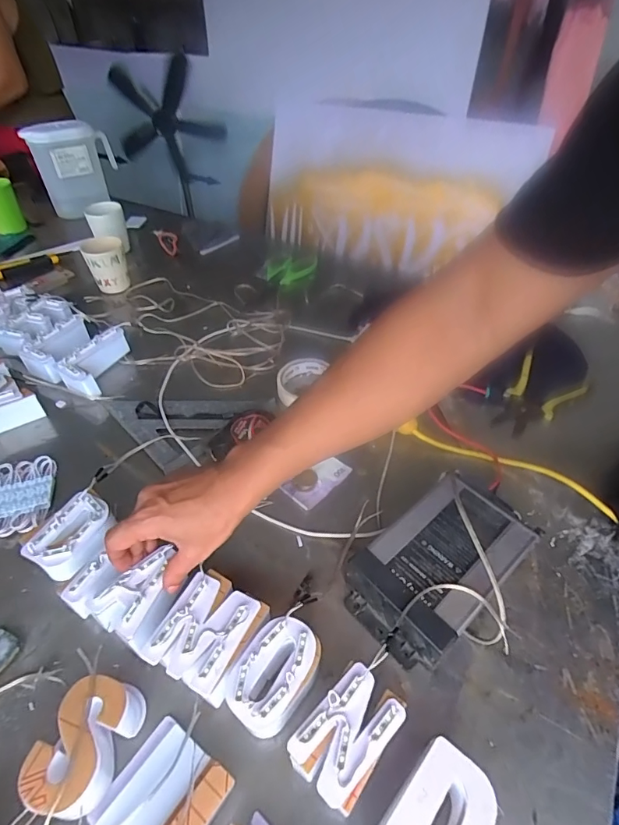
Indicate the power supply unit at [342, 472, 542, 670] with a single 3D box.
[{"bbox_3d":[0.131,0.148,0.452,0.186,0.053,0.112,-33,53,-27],"label":"power supply unit"}]

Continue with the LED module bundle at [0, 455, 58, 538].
[{"bbox_3d":[-0.352,0.101,0.530,0.100,0.019,0.101,-11,46,-10],"label":"LED module bundle"}]

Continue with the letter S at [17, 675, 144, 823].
[{"bbox_3d":[-0.171,0.254,0.351,0.049,0.046,0.087,14,47,14],"label":"letter S"}]

